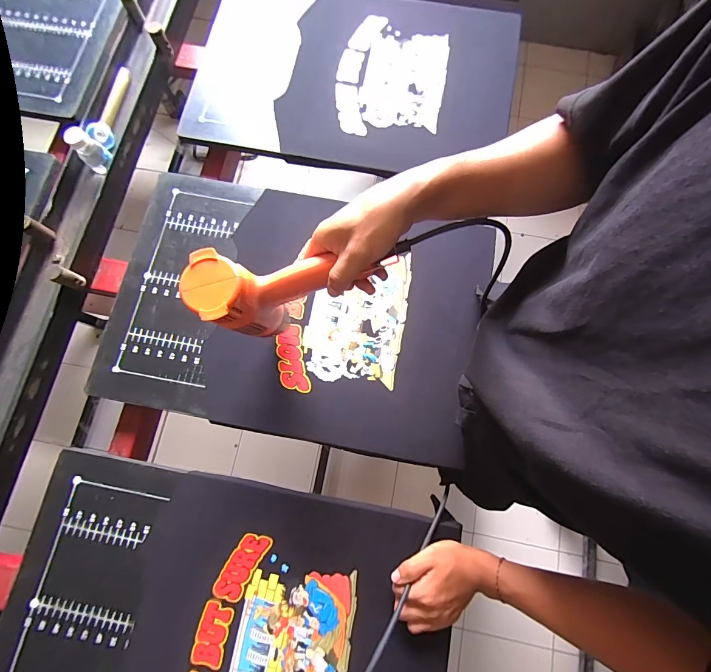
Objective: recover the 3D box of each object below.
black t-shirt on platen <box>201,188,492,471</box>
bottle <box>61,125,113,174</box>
[{"bbox_3d":[-0.009,-0.033,0.558,0.415,0.031,0.401,11,77,4],"label":"black t-shirt on platen"},{"bbox_3d":[-0.442,-0.310,0.574,0.031,0.067,0.039,40,80,10],"label":"bottle"}]

